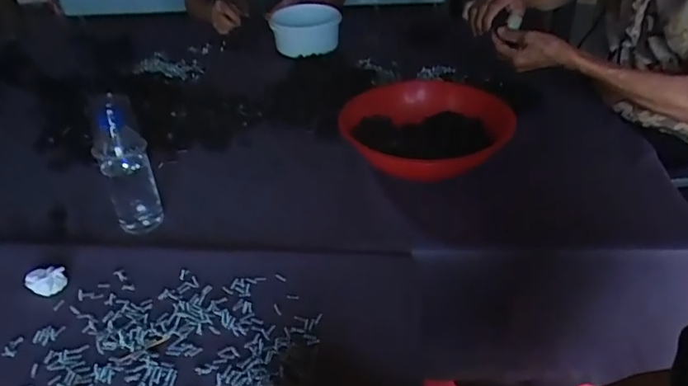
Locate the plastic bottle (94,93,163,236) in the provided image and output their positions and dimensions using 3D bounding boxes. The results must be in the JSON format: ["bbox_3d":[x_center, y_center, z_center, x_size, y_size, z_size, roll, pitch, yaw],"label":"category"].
[{"bbox_3d":[-0.284,-0.035,0.669,0.056,0.194,0.059,-14,38,-15],"label":"plastic bottle"}]

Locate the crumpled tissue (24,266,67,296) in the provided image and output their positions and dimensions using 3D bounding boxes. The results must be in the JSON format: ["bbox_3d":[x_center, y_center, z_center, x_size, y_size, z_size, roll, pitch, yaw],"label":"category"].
[{"bbox_3d":[-0.342,0.101,0.590,0.039,0.021,0.036,-25,42,-27],"label":"crumpled tissue"}]

